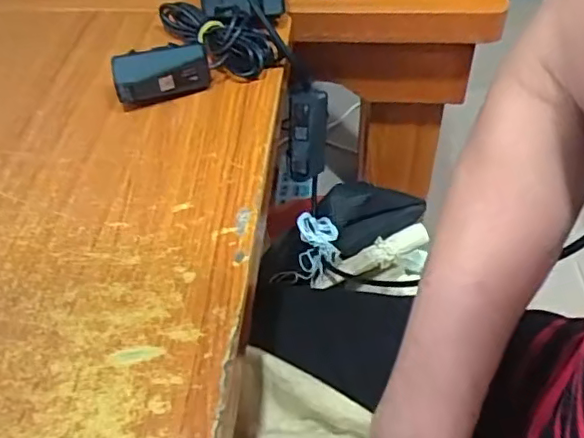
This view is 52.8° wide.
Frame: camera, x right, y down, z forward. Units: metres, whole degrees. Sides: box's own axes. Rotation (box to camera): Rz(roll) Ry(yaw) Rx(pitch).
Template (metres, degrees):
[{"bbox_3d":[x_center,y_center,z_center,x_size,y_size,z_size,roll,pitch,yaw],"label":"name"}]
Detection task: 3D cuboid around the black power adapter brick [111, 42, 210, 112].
[{"bbox_3d":[-0.099,-0.109,0.446,0.068,0.037,0.026,-16,48,-12],"label":"black power adapter brick"}]

